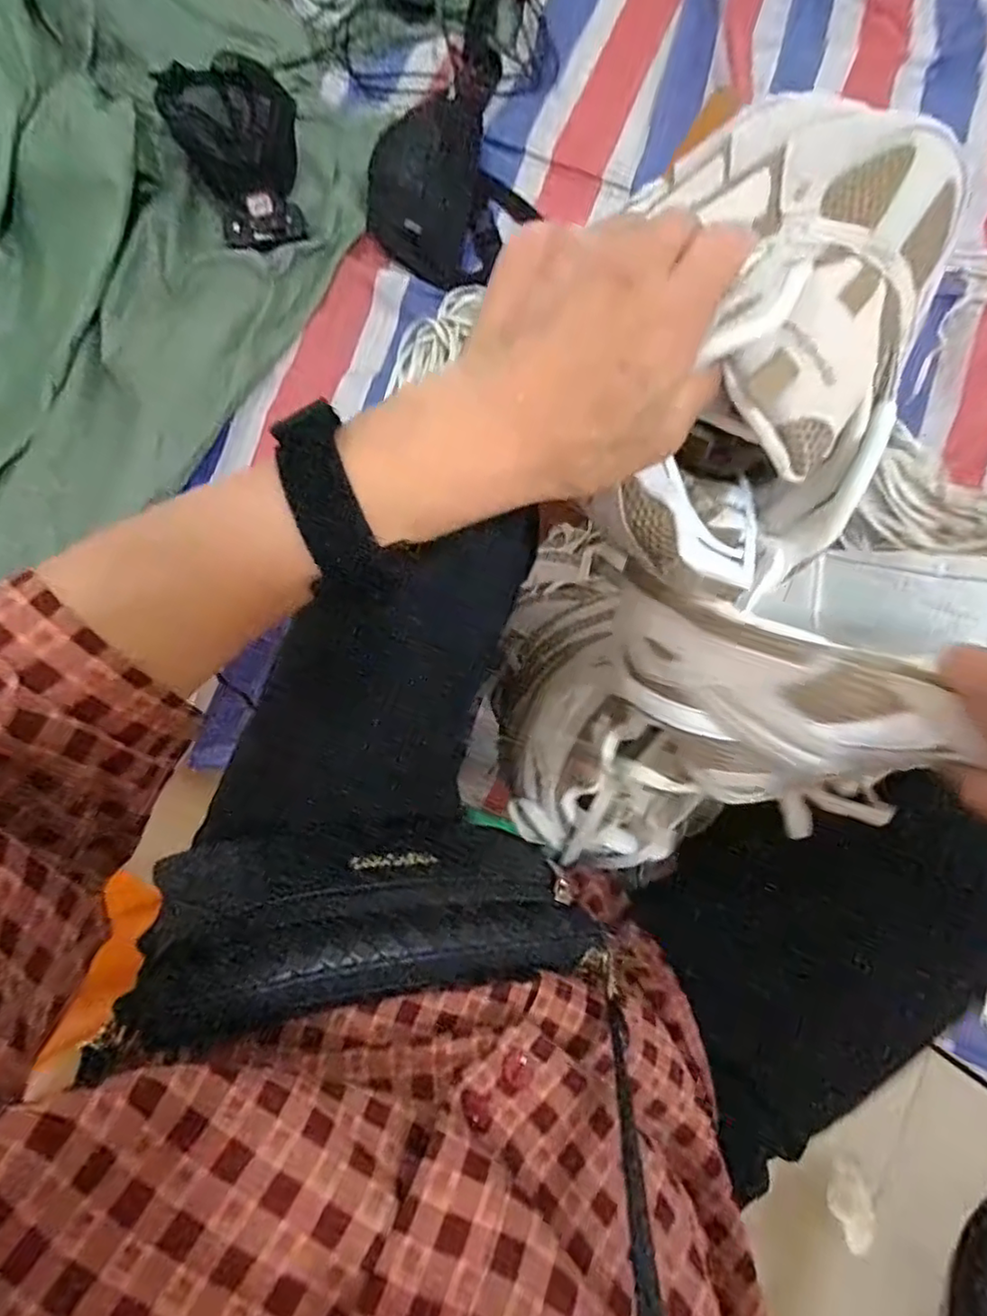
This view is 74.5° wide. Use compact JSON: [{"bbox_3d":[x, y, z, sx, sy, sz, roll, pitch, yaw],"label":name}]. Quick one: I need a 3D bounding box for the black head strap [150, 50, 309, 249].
[{"bbox_3d":[-0.336,-0.690,0.876,0.158,0.065,0.244,-28,80,-5],"label":"black head strap"}]

